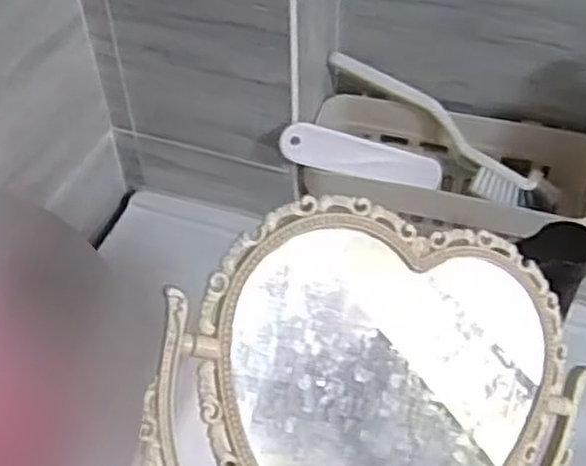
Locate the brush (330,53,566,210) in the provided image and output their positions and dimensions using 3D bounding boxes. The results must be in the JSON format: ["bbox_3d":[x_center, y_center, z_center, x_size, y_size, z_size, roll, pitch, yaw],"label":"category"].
[{"bbox_3d":[0.139,-0.093,0.699,0.242,0.027,0.042,38,56,4],"label":"brush"}]

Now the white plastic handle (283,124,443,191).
[{"bbox_3d":[0.063,-0.067,0.679,0.162,0.036,0.023,11,43,-25],"label":"white plastic handle"}]

